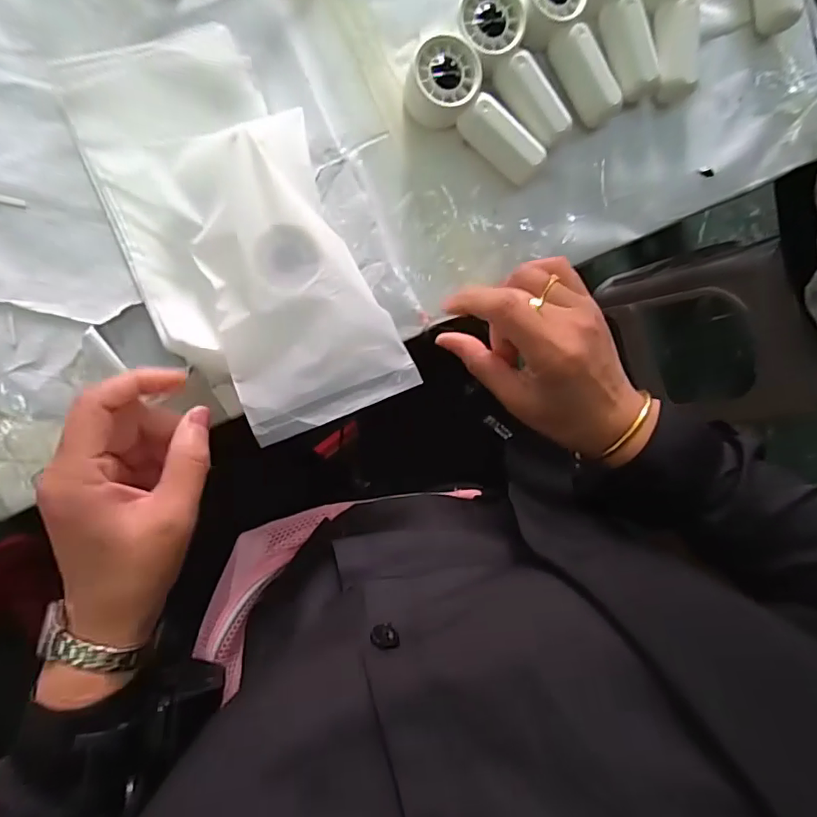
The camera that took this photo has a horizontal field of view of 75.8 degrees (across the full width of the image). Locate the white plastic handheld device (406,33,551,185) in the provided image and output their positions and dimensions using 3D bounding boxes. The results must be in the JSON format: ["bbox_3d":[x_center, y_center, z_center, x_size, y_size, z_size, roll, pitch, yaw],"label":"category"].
[{"bbox_3d":[0.044,-0.197,0.361,0.106,0.031,0.046,45,84,-8],"label":"white plastic handheld device"}]

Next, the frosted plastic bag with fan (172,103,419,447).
[{"bbox_3d":[-0.079,-0.084,0.338,0.103,0.041,0.188,-23,95,-8],"label":"frosted plastic bag with fan"}]

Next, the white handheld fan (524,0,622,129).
[{"bbox_3d":[0.109,-0.254,0.370,0.046,0.032,0.111,-23,95,-8],"label":"white handheld fan"}]

